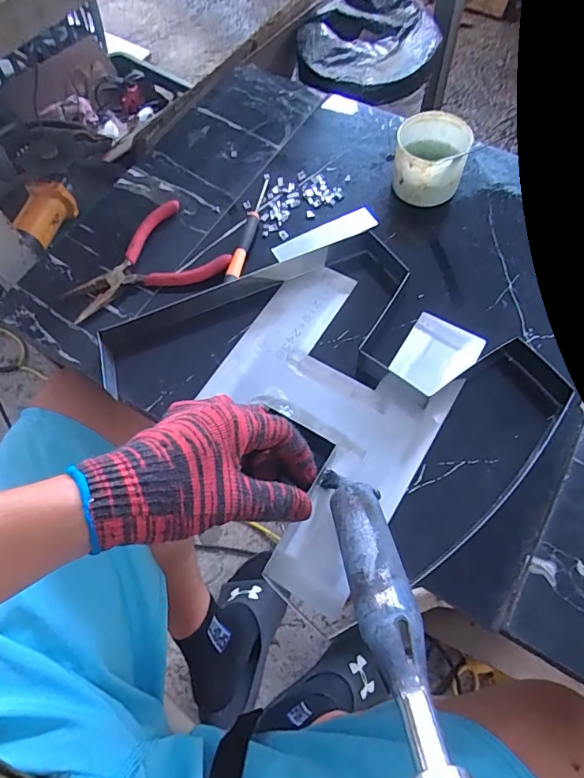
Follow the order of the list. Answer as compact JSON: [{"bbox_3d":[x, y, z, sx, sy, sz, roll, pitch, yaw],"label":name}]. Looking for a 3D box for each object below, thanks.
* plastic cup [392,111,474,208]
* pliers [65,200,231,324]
[{"bbox_3d":[0.130,-0.215,0.454,0.064,0.053,0.070,-1,65,3],"label":"plastic cup"},{"bbox_3d":[-0.140,-0.123,0.450,0.141,0.014,0.098,-24,66,-8],"label":"pliers"}]

